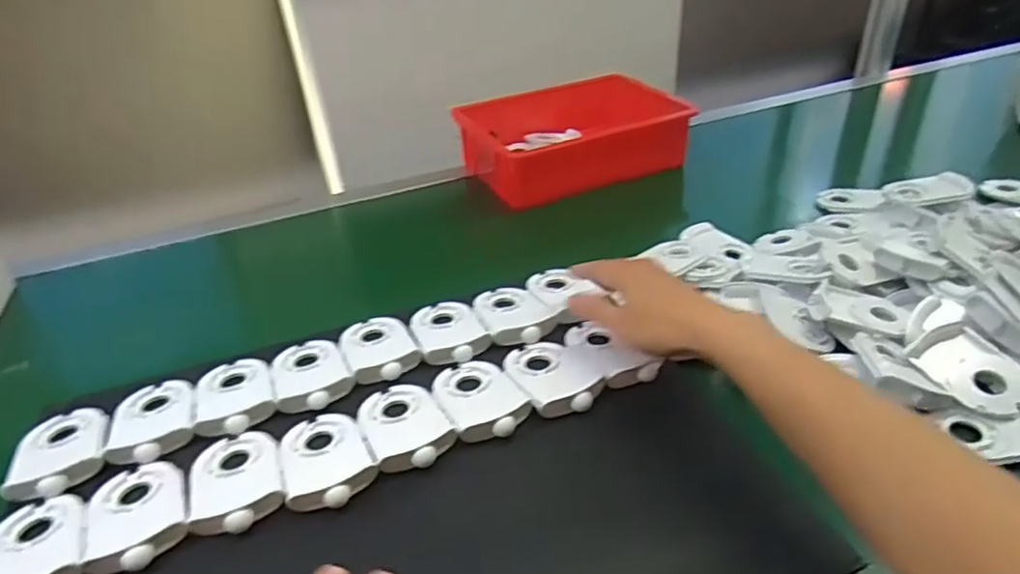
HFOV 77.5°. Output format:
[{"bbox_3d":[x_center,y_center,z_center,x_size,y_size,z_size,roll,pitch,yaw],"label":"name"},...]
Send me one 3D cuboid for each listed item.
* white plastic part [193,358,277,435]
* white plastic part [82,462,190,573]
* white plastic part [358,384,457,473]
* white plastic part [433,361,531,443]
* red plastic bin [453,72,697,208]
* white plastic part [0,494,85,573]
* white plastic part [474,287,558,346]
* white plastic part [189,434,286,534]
[{"bbox_3d":[-0.218,0.081,0.502,0.057,0.010,0.089,-17,35,-18],"label":"white plastic part"},{"bbox_3d":[-0.241,0.143,0.411,0.056,0.013,0.089,-20,36,-22],"label":"white plastic part"},{"bbox_3d":[-0.077,0.097,0.462,0.057,0.011,0.091,-18,36,-19],"label":"white plastic part"},{"bbox_3d":[-0.024,0.082,0.480,0.055,0.011,0.088,-19,36,-20],"label":"white plastic part"},{"bbox_3d":[0.093,-0.213,0.912,0.296,0.094,0.182,-17,35,-18],"label":"red plastic bin"},{"bbox_3d":[-0.296,0.159,0.392,0.057,0.016,0.090,-23,38,-26],"label":"white plastic part"},{"bbox_3d":[0.004,0.018,0.569,0.059,0.013,0.087,-13,34,-13],"label":"white plastic part"},{"bbox_3d":[-0.185,0.130,0.431,0.057,0.017,0.089,-16,35,-17],"label":"white plastic part"}]

